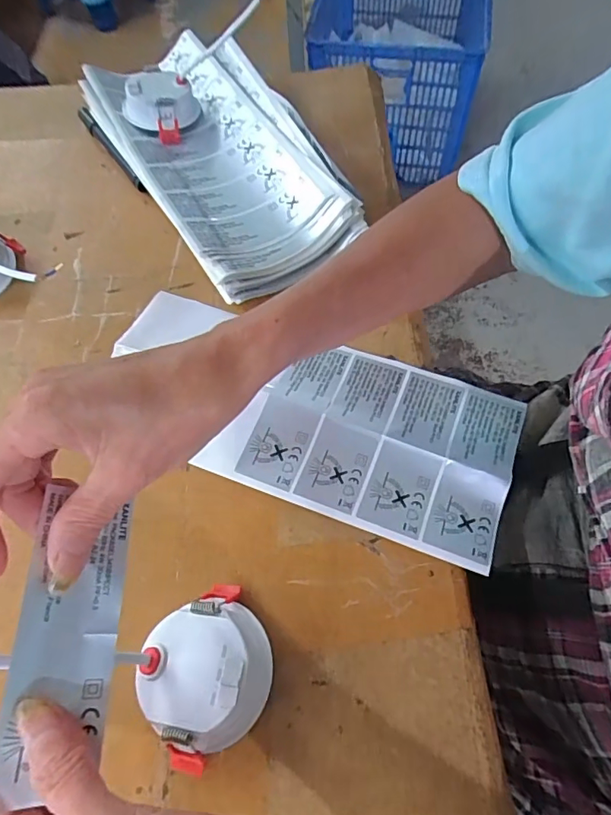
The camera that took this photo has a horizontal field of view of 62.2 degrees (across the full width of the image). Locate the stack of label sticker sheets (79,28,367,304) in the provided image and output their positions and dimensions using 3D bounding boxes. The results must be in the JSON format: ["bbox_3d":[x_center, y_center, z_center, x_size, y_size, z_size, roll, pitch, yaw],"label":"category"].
[{"bbox_3d":[-0.082,-0.241,0.471,0.155,0.045,0.328,-29,64,-13],"label":"stack of label sticker sheets"}]

